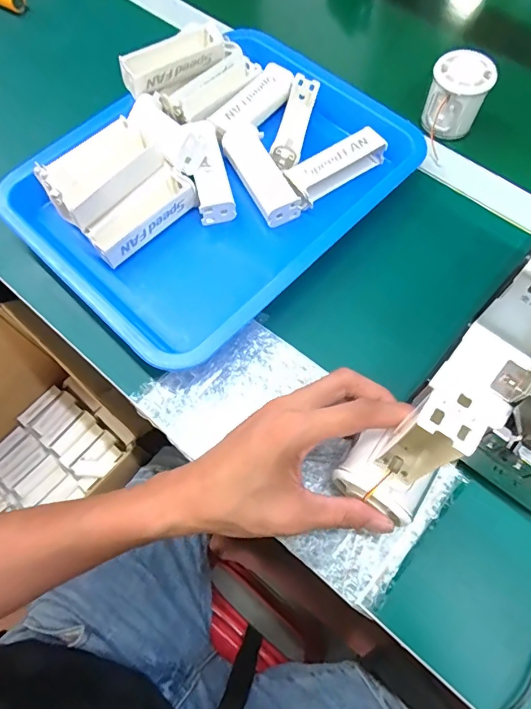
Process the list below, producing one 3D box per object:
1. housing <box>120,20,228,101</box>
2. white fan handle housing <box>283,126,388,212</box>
[{"bbox_3d":[-0.089,-0.284,0.434,0.108,0.032,0.027,-40,72,-14],"label":"housing"},{"bbox_3d":[0.065,-0.176,0.423,0.102,0.023,0.031,-37,71,-13],"label":"white fan handle housing"}]

